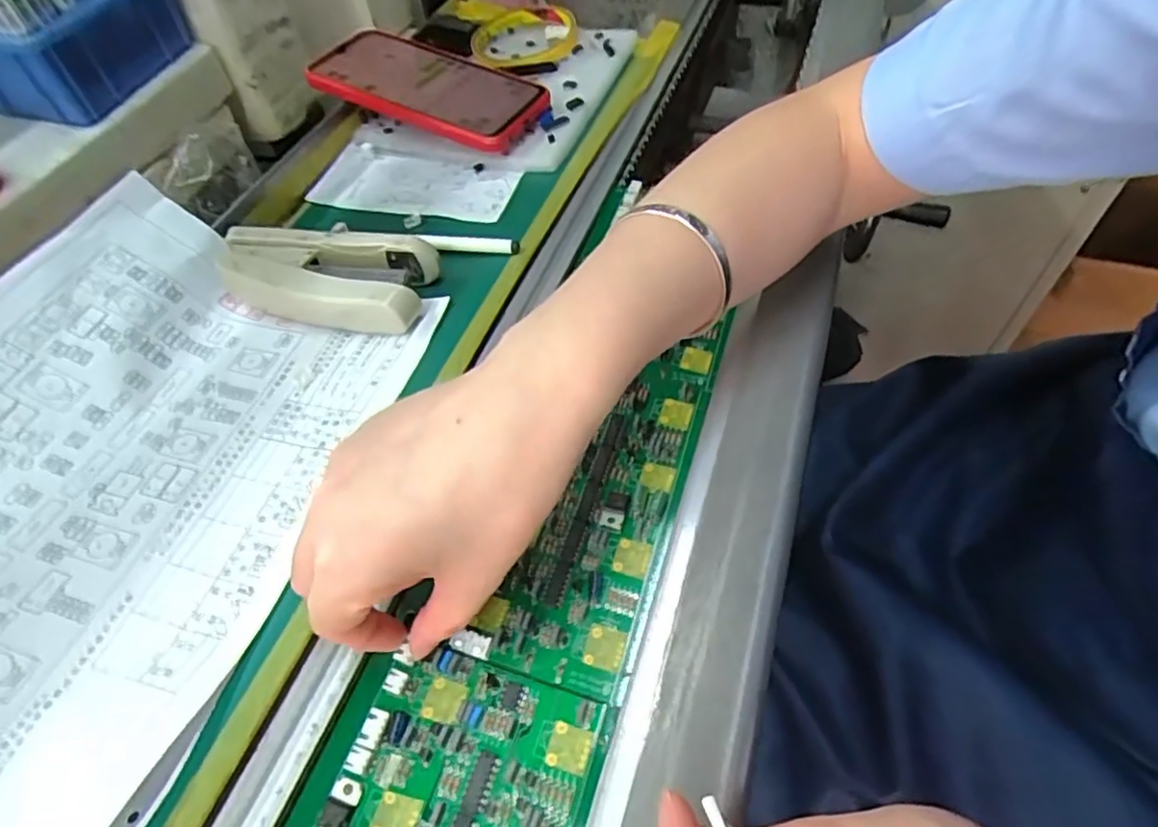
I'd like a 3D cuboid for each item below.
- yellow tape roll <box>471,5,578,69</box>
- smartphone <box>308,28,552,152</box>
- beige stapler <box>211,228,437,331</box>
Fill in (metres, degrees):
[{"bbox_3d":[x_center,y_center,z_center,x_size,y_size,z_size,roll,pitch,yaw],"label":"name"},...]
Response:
[{"bbox_3d":[-0.042,-0.299,0.504,0.084,0.022,0.084,-1,54,1],"label":"yellow tape roll"},{"bbox_3d":[-0.104,-0.233,0.452,0.157,0.014,0.082,27,63,12],"label":"smartphone"},{"bbox_3d":[-0.139,-0.074,0.349,0.112,0.032,0.048,7,55,6],"label":"beige stapler"}]

